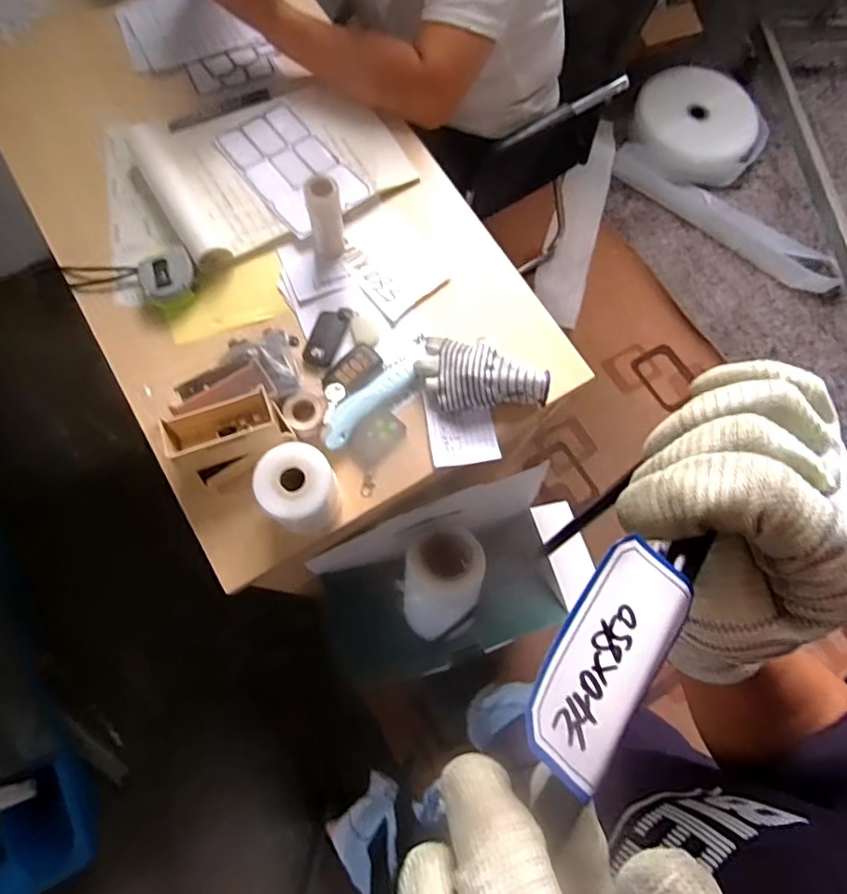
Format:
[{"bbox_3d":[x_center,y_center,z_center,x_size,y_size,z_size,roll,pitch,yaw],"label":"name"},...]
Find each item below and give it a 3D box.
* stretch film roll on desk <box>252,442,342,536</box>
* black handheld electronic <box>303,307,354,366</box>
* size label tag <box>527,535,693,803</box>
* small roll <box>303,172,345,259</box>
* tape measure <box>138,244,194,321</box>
[{"bbox_3d":[-0.124,0.046,0.561,0.069,0.099,0.070,1,72,-2],"label":"stretch film roll on desk"},{"bbox_3d":[-0.118,-0.136,0.671,0.037,0.016,0.077,21,73,4],"label":"black handheld electronic"},{"bbox_3d":[0.049,0.054,0.143,0.029,0.004,0.064,44,65,-4],"label":"size label tag"},{"bbox_3d":[-0.116,-0.273,0.659,0.038,0.104,0.040,1,72,-2],"label":"small roll"},{"bbox_3d":[-0.305,-0.200,0.666,0.061,0.029,0.070,-27,75,-10],"label":"tape measure"}]

